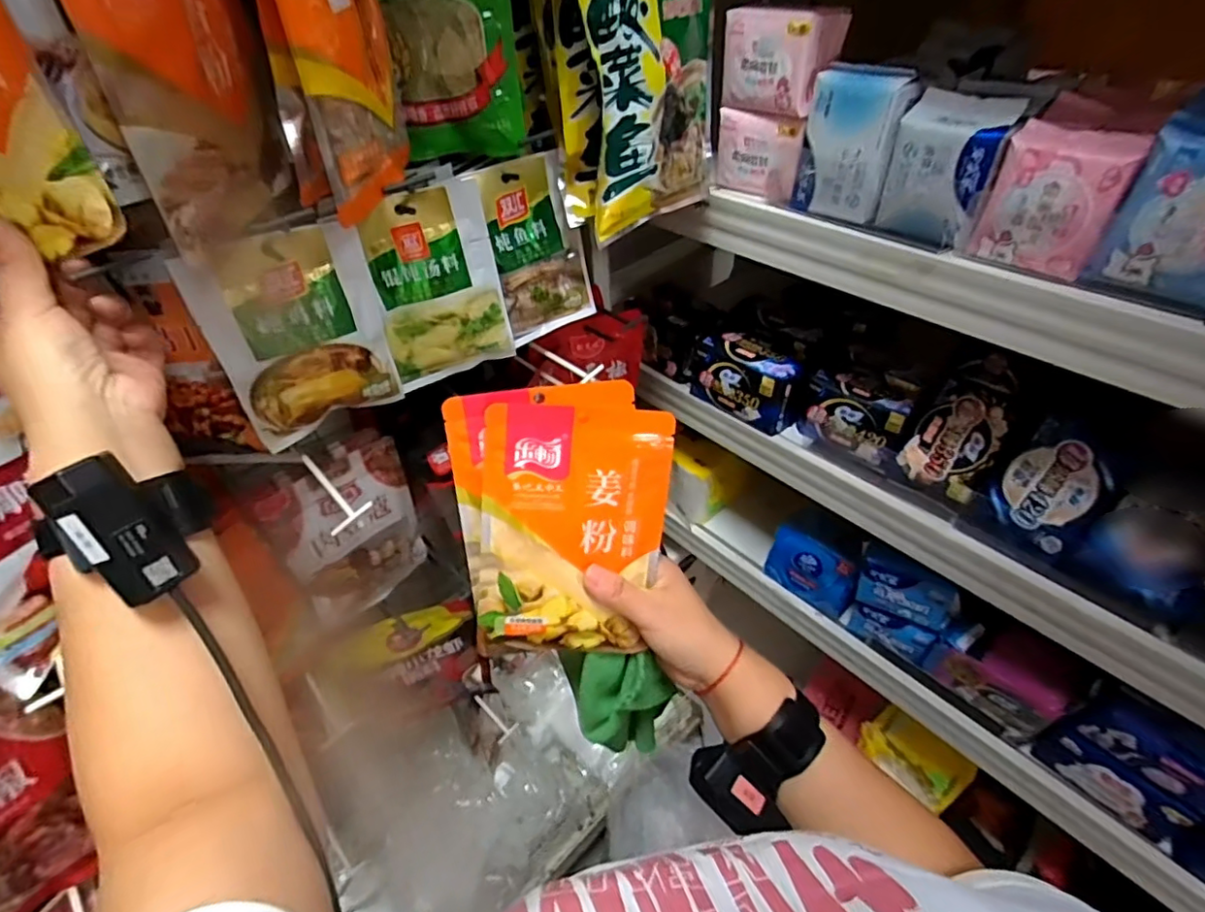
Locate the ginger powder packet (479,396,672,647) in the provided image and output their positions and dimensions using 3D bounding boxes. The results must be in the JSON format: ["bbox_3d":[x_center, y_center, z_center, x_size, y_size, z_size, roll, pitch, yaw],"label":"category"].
[{"bbox_3d":[-0.019,0.056,0.410,0.127,0.180,0.009,1,12,-10],"label":"ginger powder packet"}]

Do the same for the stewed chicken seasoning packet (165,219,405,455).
[{"bbox_3d":[-0.246,-0.099,0.485,0.130,0.163,0.022,-26,47,-22],"label":"stewed chicken seasoning packet"}]

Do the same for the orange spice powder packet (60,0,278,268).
[{"bbox_3d":[-0.233,-0.217,0.325,0.009,0.187,0.124,10,44,2],"label":"orange spice powder packet"}]

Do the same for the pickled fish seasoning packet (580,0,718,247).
[{"bbox_3d":[0.048,-0.349,0.510,0.024,0.263,0.176,26,48,37],"label":"pickled fish seasoning packet"}]

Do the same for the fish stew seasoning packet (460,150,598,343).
[{"bbox_3d":[-0.064,-0.203,0.580,0.103,0.167,0.011,-34,42,-22],"label":"fish stew seasoning packet"}]

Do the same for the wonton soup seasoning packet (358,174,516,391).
[{"bbox_3d":[-0.149,-0.152,0.534,0.112,0.167,0.023,-21,45,-17],"label":"wonton soup seasoning packet"}]

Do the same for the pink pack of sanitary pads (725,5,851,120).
[{"bbox_3d":[0.178,-0.400,0.586,0.052,0.085,0.105,-28,48,-23],"label":"pink pack of sanitary pads"}]

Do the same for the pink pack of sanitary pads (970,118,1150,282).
[{"bbox_3d":[0.377,-0.218,0.488,0.087,0.099,0.077,28,51,30],"label":"pink pack of sanitary pads"}]

